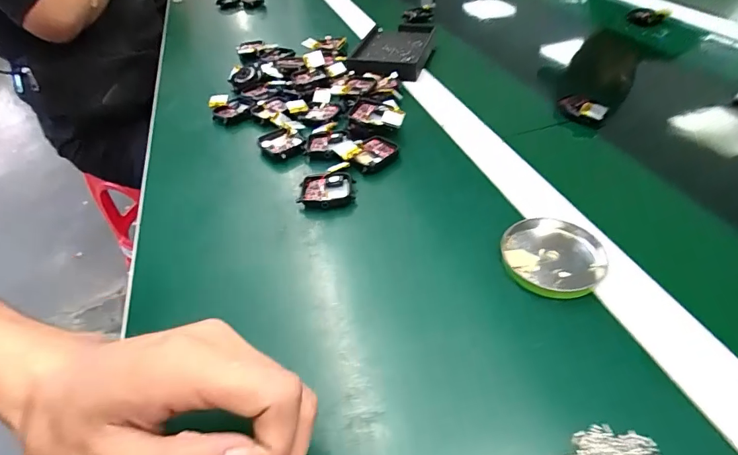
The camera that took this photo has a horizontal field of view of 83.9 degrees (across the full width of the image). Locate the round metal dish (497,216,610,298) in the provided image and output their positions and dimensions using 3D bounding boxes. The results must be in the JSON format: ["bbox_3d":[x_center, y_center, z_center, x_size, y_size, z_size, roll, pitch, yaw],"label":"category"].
[{"bbox_3d":[0.127,0.020,0.286,0.064,0.013,0.066,-3,44,3],"label":"round metal dish"}]

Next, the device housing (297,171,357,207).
[{"bbox_3d":[-0.036,-0.031,0.353,0.047,0.013,0.038,-1,44,5],"label":"device housing"}]

